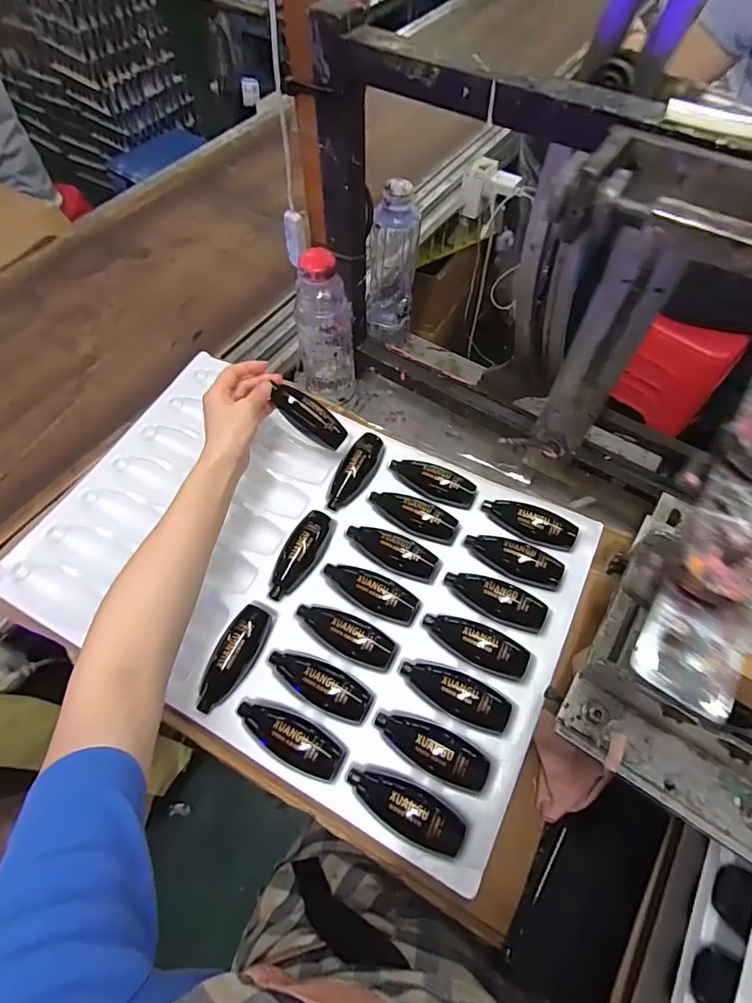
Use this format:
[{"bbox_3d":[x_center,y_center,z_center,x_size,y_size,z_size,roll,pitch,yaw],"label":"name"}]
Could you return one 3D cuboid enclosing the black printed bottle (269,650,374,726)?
[{"bbox_3d":[-0.052,0.164,0.447,0.101,0.023,0.034,25,63,14],"label":"black printed bottle"}]

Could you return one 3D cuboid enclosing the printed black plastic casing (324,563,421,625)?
[{"bbox_3d":[-0.005,0.084,0.489,0.100,0.021,0.038,28,64,15],"label":"printed black plastic casing"}]

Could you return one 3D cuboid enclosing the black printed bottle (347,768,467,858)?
[{"bbox_3d":[0.024,0.253,0.408,0.099,0.040,0.035,25,63,14],"label":"black printed bottle"}]

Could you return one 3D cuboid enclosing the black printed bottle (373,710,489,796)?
[{"bbox_3d":[0.047,0.209,0.418,0.099,0.026,0.037,21,63,12],"label":"black printed bottle"}]

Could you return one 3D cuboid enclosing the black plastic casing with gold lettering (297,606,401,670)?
[{"bbox_3d":[-0.030,0.123,0.467,0.102,0.023,0.036,26,64,14],"label":"black plastic casing with gold lettering"}]

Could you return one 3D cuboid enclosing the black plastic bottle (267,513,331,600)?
[{"bbox_3d":[-0.080,0.052,0.505,0.036,0.021,0.101,21,62,12],"label":"black plastic bottle"}]

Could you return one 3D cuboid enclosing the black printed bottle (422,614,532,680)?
[{"bbox_3d":[0.094,0.129,0.460,0.099,0.026,0.038,22,63,12],"label":"black printed bottle"}]

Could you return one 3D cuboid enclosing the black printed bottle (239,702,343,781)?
[{"bbox_3d":[-0.078,0.205,0.428,0.099,0.028,0.037,25,63,13],"label":"black printed bottle"}]

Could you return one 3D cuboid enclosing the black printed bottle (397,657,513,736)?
[{"bbox_3d":[0.069,0.171,0.440,0.099,0.026,0.036,23,77,16],"label":"black printed bottle"}]

